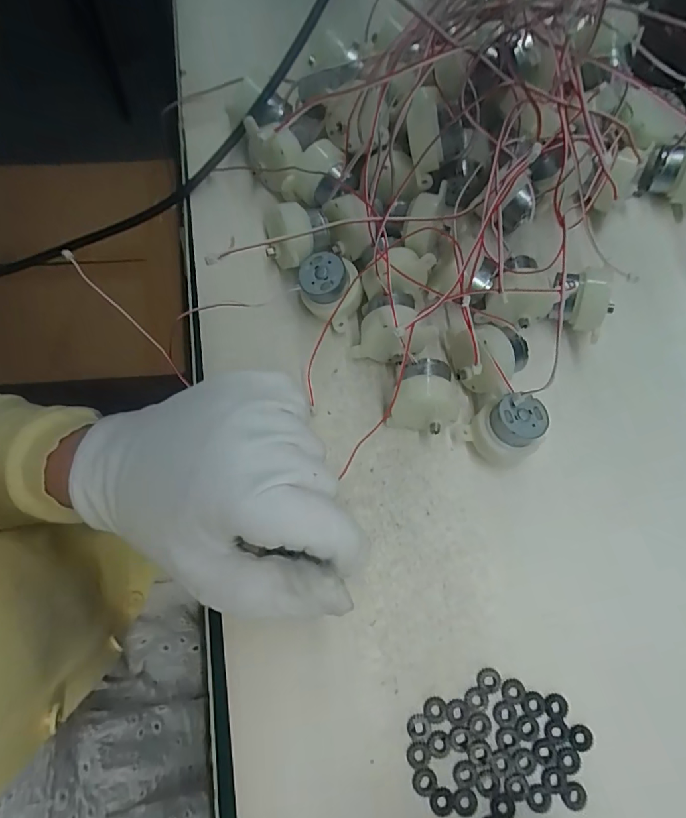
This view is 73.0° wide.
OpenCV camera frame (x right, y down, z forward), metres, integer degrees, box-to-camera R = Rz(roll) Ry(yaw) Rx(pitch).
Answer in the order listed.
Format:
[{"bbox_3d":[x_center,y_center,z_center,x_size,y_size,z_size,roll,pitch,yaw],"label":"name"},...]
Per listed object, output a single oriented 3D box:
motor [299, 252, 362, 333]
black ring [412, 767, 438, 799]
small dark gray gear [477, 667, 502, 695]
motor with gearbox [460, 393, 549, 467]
[{"bbox_3d":[-0.006,-0.060,0.240,0.030,0.033,0.030,0,78,0],"label":"motor"},{"bbox_3d":[0.036,0.164,0.203,0.010,0.004,0.011,-1,75,2],"label":"black ring"},{"bbox_3d":[0.068,0.125,0.213,0.011,0.004,0.011,-1,75,2],"label":"small dark gray gear"},{"bbox_3d":[0.080,0.011,0.225,0.033,0.031,0.033,0,78,0],"label":"motor with gearbox"}]

